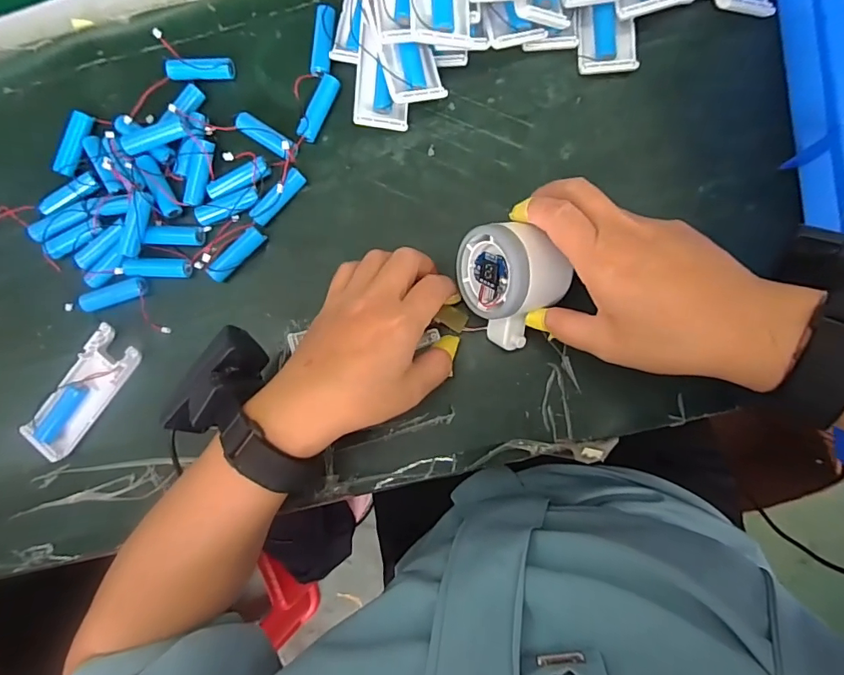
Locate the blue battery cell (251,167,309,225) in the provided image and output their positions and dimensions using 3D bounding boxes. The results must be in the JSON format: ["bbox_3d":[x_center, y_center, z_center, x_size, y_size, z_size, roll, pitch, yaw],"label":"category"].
[{"bbox_3d":[-0.108,-0.105,0.363,0.049,0.017,0.012,-44,84,2],"label":"blue battery cell"}]

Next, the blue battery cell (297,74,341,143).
[{"bbox_3d":[-0.079,-0.175,0.366,0.014,0.011,0.052,25,90,6],"label":"blue battery cell"}]

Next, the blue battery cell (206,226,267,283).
[{"bbox_3d":[-0.141,-0.063,0.363,0.050,0.014,0.014,-45,84,2],"label":"blue battery cell"}]

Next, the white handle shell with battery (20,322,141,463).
[{"bbox_3d":[-0.261,0.043,0.369,0.040,0.016,0.103,35,91,6],"label":"white handle shell with battery"}]

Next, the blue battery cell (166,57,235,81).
[{"bbox_3d":[-0.174,-0.211,0.378,0.048,0.014,0.015,-2,89,-2],"label":"blue battery cell"}]

